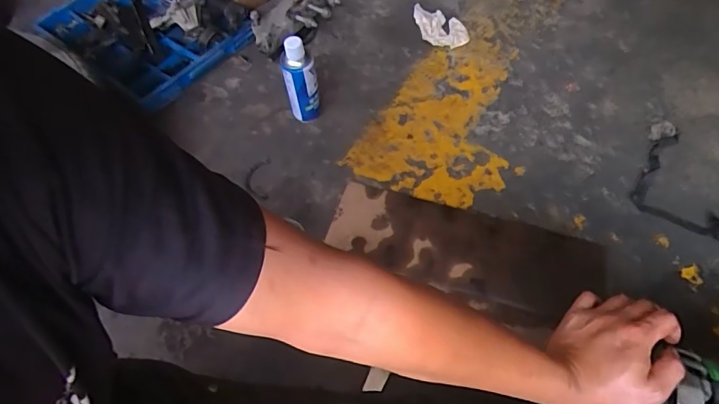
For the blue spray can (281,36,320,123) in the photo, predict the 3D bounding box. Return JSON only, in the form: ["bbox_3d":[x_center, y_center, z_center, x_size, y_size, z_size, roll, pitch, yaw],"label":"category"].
[{"bbox_3d":[-0.120,-0.241,0.982,0.063,0.189,0.055,-21,61,-8],"label":"blue spray can"}]

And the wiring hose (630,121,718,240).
[{"bbox_3d":[0.619,-0.044,0.897,0.172,0.023,0.225,23,64,17],"label":"wiring hose"}]

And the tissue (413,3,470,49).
[{"bbox_3d":[0.192,-0.418,1.156,0.145,0.033,0.102,11,62,11],"label":"tissue"}]

